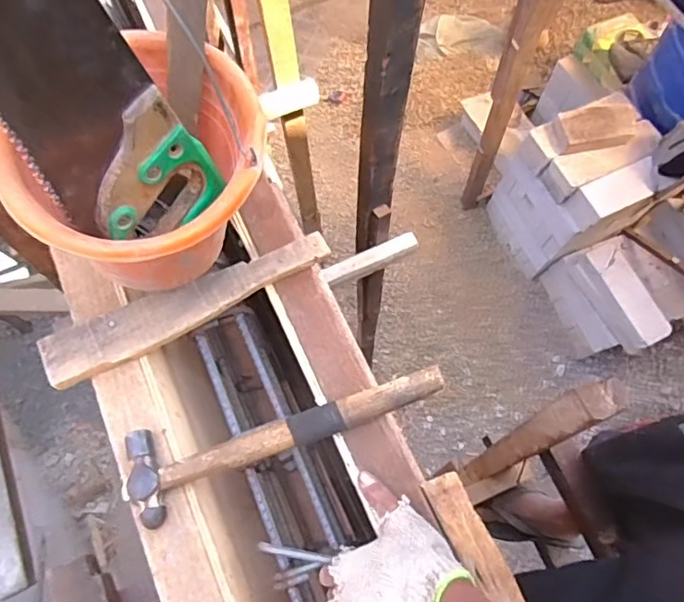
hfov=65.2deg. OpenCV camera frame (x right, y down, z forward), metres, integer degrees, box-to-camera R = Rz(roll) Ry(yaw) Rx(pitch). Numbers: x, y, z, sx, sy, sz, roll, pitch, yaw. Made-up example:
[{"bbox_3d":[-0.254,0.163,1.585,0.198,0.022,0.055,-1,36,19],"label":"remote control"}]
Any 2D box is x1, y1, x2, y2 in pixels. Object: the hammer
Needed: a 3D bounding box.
[{"bbox_3d":[-0.056,0.135,0.540,0.327,0.035,0.085,-15,71,-4],"label":"hammer"}]

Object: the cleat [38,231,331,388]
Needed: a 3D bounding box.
[{"bbox_3d":[-0.174,0.001,0.602,0.329,0.017,0.059,-25,72,-8],"label":"cleat"}]

